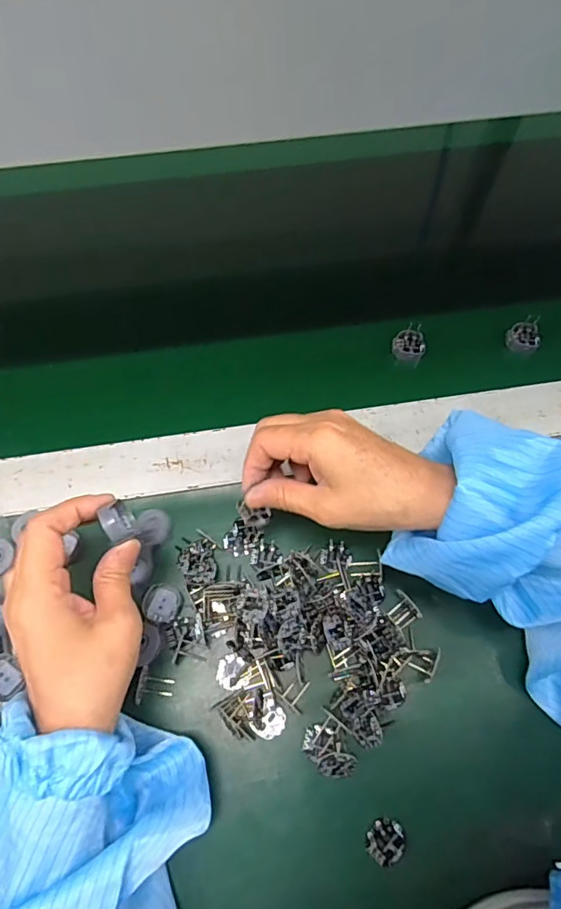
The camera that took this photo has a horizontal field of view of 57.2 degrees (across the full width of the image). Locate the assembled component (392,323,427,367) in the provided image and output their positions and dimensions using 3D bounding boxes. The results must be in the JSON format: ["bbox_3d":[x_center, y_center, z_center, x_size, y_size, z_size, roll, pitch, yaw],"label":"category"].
[{"bbox_3d":[0.118,-0.101,0.465,0.029,0.014,0.031,30,70,12],"label":"assembled component"}]

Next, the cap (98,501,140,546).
[{"bbox_3d":[-0.098,0.041,0.311,0.015,0.029,0.026,-26,70,-11],"label":"cap"}]

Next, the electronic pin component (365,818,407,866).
[{"bbox_3d":[0.065,0.240,0.318,0.025,0.004,0.023,0,67,0],"label":"electronic pin component"}]

